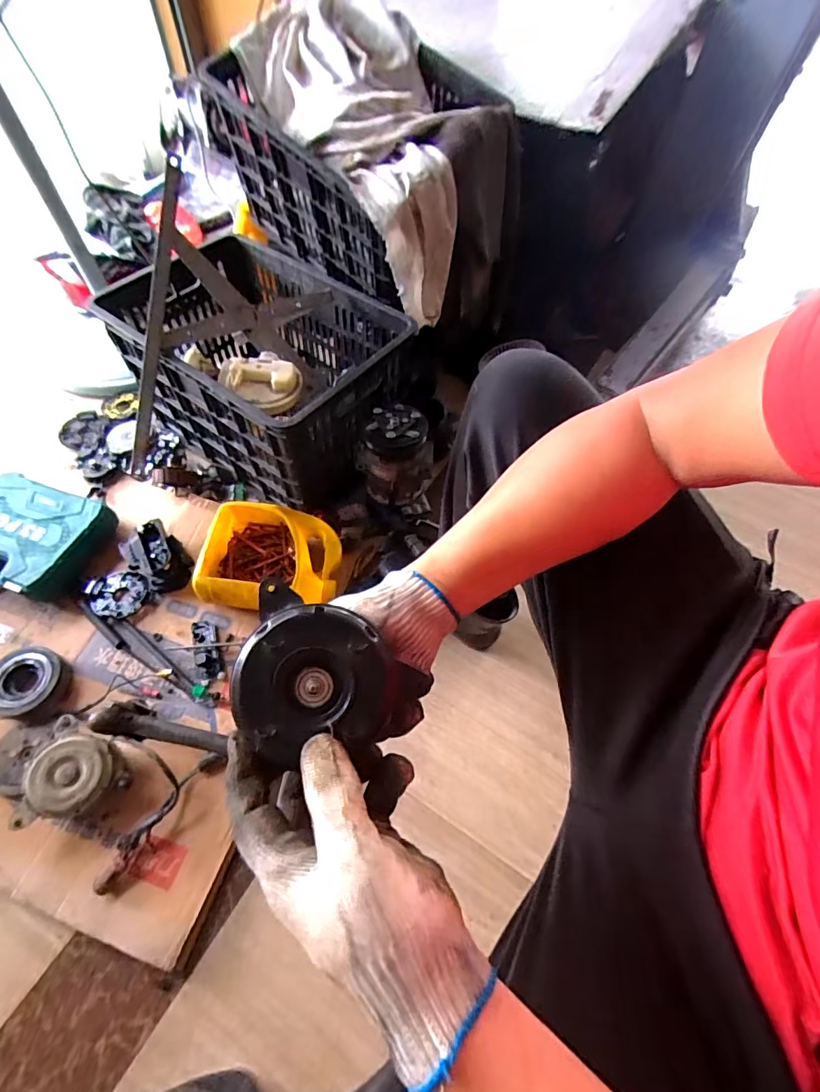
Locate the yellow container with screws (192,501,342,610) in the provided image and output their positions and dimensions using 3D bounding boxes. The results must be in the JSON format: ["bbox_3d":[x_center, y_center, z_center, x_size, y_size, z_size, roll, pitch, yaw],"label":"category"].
[{"bbox_3d":[-0.234,0.017,0.790,0.219,0.084,0.184,0,59,-3],"label":"yellow container with screws"}]

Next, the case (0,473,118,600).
[{"bbox_3d":[-0.677,-0.020,0.816,0.253,0.075,0.198,18,60,8],"label":"case"}]

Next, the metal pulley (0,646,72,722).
[{"bbox_3d":[-0.586,0.210,0.706,0.106,0.032,0.103,10,62,2],"label":"metal pulley"}]

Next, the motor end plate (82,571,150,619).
[{"bbox_3d":[-0.515,0.083,0.800,0.100,0.023,0.083,9,59,3],"label":"motor end plate"}]

